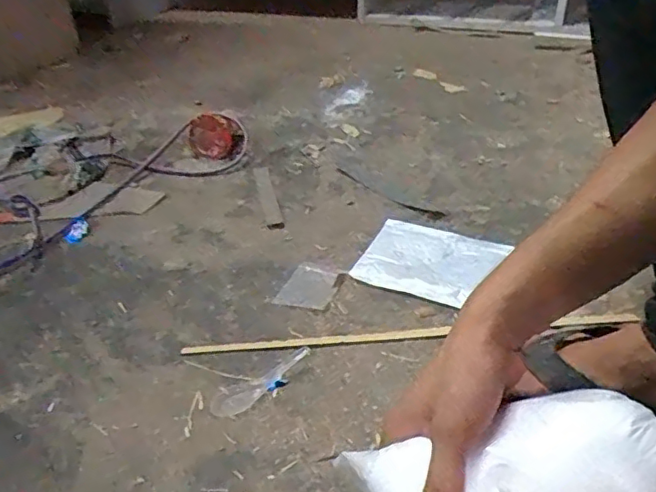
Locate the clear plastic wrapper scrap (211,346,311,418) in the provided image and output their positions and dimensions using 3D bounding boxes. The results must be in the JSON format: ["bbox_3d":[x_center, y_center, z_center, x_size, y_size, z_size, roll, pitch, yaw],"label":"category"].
[{"bbox_3d":[-0.058,0.125,0.546,0.106,0.004,0.029,-25,40,-29],"label":"clear plastic wrapper scrap"}]

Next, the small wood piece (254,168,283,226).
[{"bbox_3d":[-0.087,-0.078,0.847,0.021,0.008,0.172,-9,35,-9],"label":"small wood piece"}]

